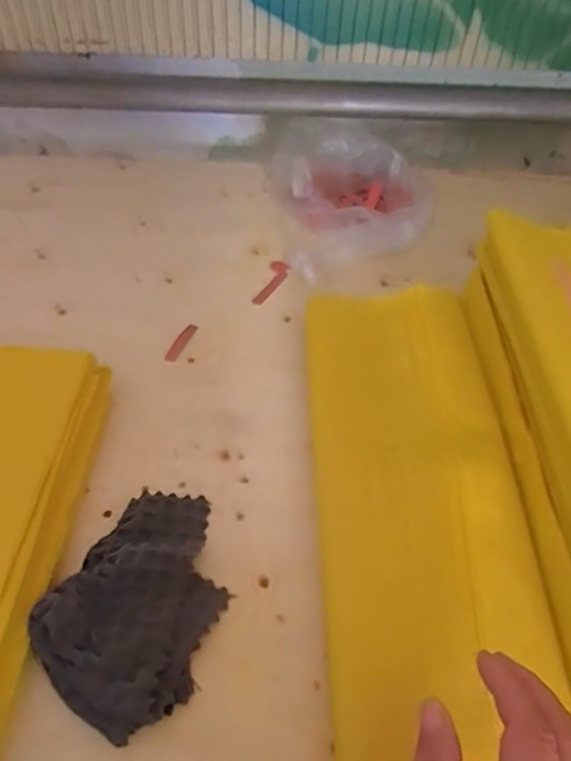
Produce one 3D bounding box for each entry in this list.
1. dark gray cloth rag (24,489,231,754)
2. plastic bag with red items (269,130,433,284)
[{"bbox_3d":[-0.090,0.140,0.395,0.099,0.031,0.147,23,55,15],"label":"dark gray cloth rag"},{"bbox_3d":[0.073,-0.197,0.636,0.153,0.078,0.177,-6,53,-7],"label":"plastic bag with red items"}]

